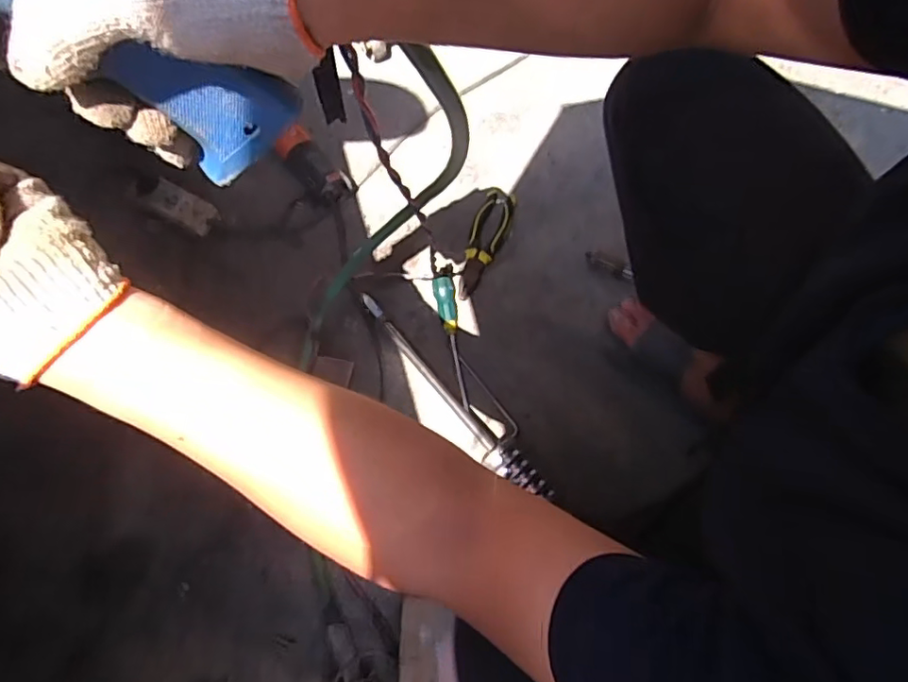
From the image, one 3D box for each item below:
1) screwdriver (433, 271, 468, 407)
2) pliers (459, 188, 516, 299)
[{"bbox_3d":[-0.006,0.001,0.852,0.030,0.023,0.203,-6,69,-1],"label":"screwdriver"},{"bbox_3d":[0.049,-0.160,0.909,0.053,0.023,0.196,19,71,8],"label":"pliers"}]

